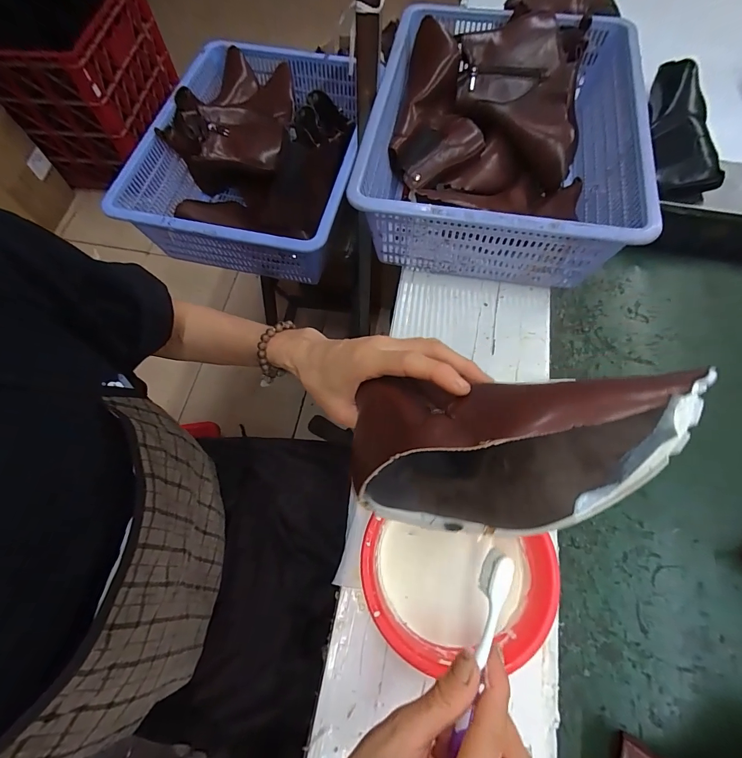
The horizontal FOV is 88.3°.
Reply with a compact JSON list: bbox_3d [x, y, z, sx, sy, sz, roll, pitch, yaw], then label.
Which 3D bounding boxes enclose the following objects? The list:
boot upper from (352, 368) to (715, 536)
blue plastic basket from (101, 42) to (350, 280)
[{"bbox_3d":[0.102,0.052,0.262,0.222,0.120,0.097,6,67,2],"label":"boot upper"},{"bbox_3d":[-0.211,-0.412,0.725,0.369,0.147,0.464,9,66,5],"label":"blue plastic basket"}]

